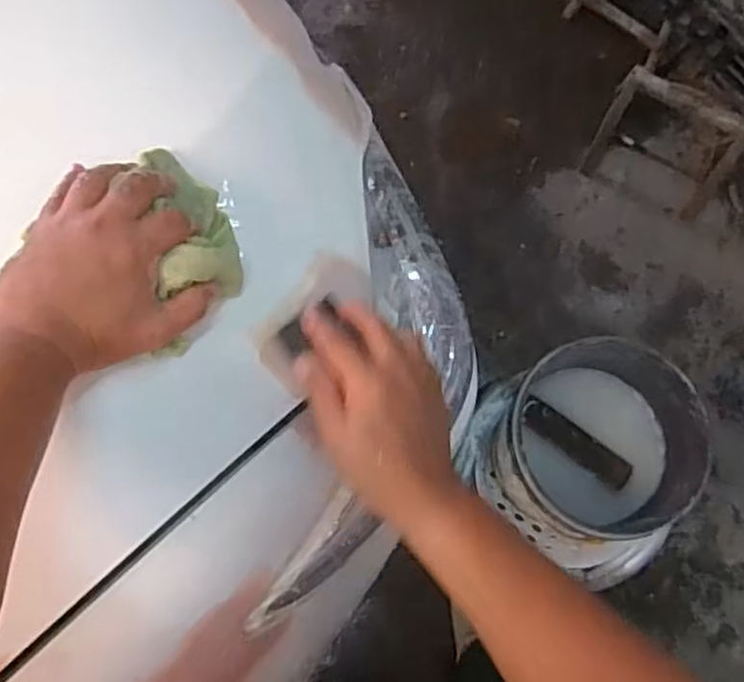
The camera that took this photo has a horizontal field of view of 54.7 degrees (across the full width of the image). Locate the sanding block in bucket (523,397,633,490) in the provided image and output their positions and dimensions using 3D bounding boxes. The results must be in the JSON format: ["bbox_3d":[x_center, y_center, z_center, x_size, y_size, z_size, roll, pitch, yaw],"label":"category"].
[{"bbox_3d":[0.264,0.131,0.928,0.156,0.020,0.039,34,75,8],"label":"sanding block in bucket"}]

